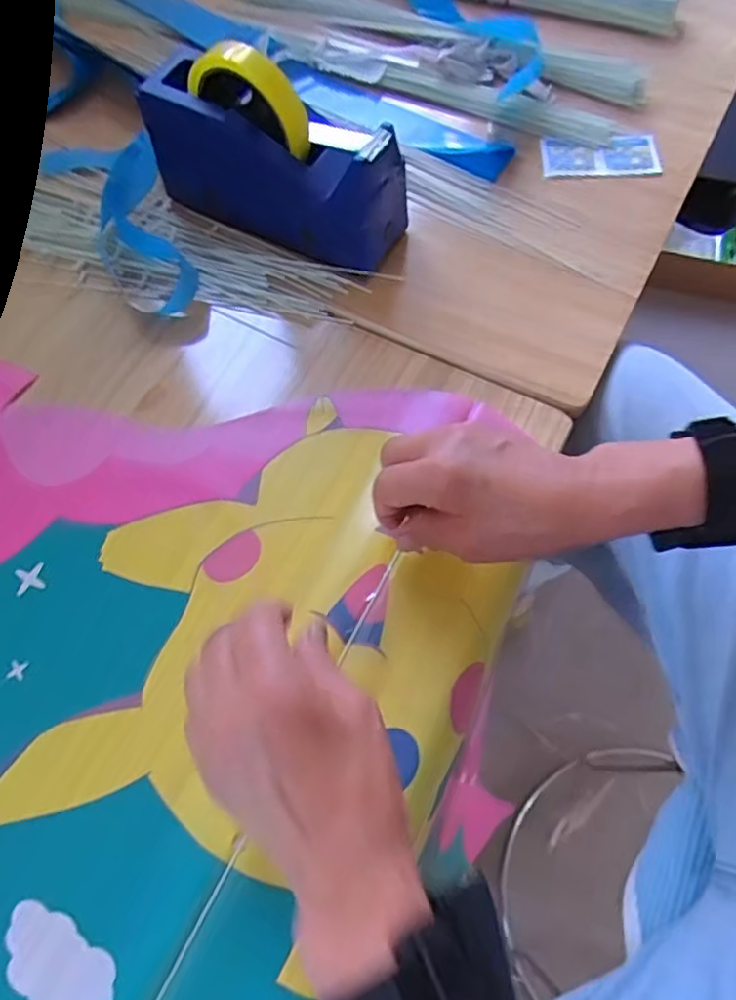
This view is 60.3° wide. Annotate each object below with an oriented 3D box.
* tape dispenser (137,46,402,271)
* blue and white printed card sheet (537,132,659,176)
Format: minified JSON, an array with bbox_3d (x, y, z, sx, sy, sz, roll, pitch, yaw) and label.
[{"bbox_3d":[-0.073,-0.264,0.486,0.207,0.122,0.074,22,69,11],"label":"tape dispenser"},{"bbox_3d":[0.206,-0.309,0.565,0.099,0.005,0.054,-1,67,1],"label":"blue and white printed card sheet"}]

